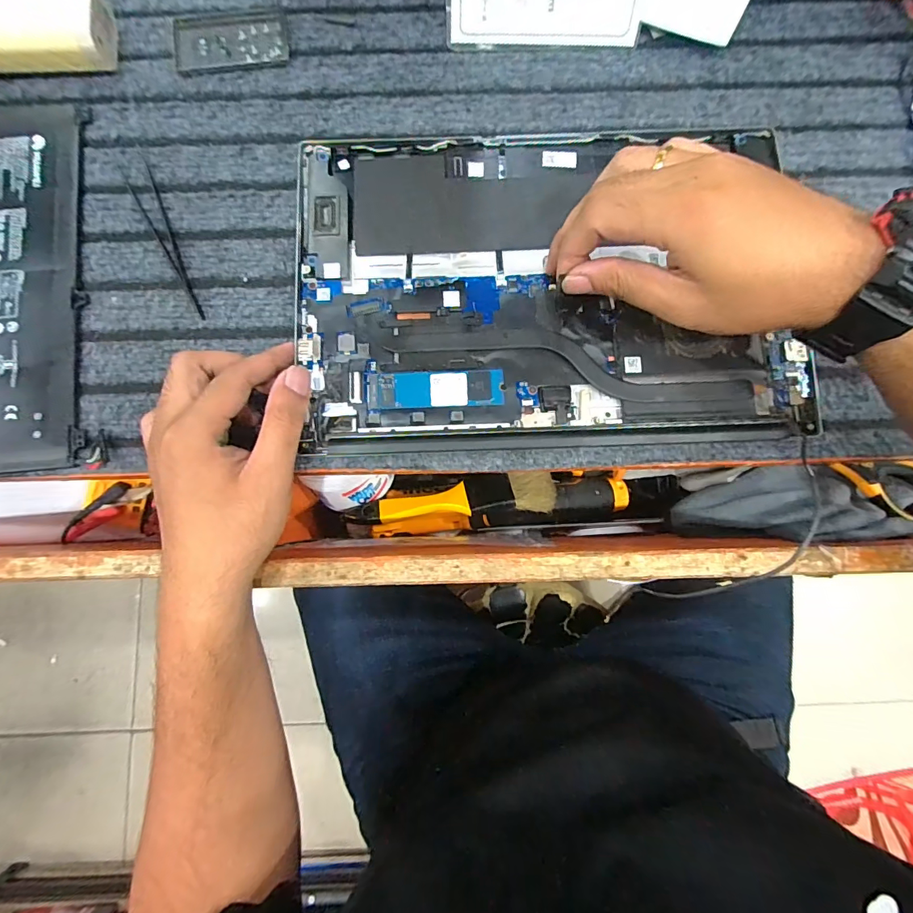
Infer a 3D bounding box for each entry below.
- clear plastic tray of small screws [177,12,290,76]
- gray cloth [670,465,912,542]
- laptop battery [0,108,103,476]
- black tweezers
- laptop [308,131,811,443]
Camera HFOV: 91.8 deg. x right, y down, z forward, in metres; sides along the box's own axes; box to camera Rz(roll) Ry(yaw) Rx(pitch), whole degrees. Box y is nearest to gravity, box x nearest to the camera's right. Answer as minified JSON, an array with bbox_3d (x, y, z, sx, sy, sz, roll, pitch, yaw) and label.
[{"bbox_3d":[-0.162,-0.299,0.318,0.079,0.004,0.044,-7,83,-1],"label":"clear plastic tray of small screws"},{"bbox_3d":[0.253,0.038,0.338,0.159,0.064,0.049,-5,82,28],"label":"gray cloth"},{"bbox_3d":[-0.295,-0.114,0.292,0.096,0.009,0.256,-9,83,-1],"label":"laptop battery"},{"bbox_3d":[-0.202,-0.151,0.301,0.017,0.004,0.133,-23,84,-3],"label":"black tweezers"},{"bbox_3d":[0.057,-0.114,0.287,0.309,0.013,0.210,-2,83,0],"label":"laptop"}]

